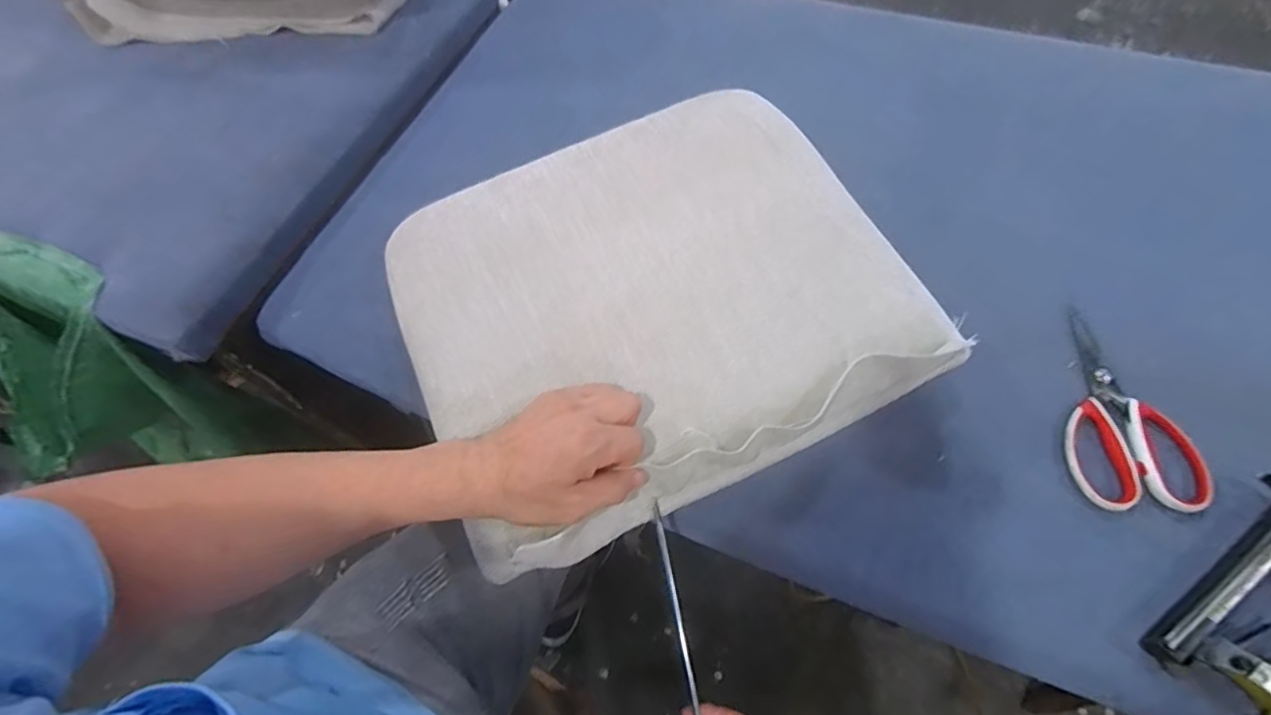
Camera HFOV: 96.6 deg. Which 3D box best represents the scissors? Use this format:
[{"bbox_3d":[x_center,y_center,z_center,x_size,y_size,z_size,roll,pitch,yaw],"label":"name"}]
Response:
[{"bbox_3d":[0.408,0.038,0.485,0.092,0.013,0.181,1,63,4],"label":"scissors"}]

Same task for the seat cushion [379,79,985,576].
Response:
[{"bbox_3d":[0.008,-0.066,0.517,0.417,0.047,0.367,-24,64,-8],"label":"seat cushion"}]

